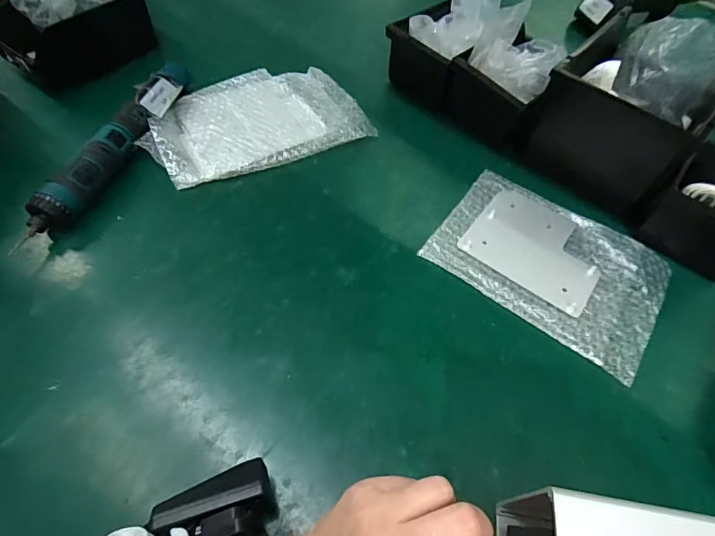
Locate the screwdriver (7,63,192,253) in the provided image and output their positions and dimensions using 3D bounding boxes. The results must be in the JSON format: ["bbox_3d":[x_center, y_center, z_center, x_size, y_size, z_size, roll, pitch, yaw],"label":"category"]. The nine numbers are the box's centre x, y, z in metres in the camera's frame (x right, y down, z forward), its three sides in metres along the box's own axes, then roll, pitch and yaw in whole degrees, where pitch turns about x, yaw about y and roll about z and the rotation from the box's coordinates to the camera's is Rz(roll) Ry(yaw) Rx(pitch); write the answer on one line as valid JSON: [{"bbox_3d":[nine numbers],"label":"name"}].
[{"bbox_3d":[-0.260,-0.131,0.470,0.035,0.044,0.271,20,58,10],"label":"screwdriver"}]

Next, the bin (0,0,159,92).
[{"bbox_3d":[-0.362,-0.308,0.551,0.124,0.076,0.167,32,61,16],"label":"bin"}]

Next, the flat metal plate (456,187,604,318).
[{"bbox_3d":[0.188,-0.023,0.454,0.132,0.006,0.111,34,61,17],"label":"flat metal plate"}]

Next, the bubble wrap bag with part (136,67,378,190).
[{"bbox_3d":[-0.129,-0.186,0.536,0.248,0.026,0.172,-24,62,-18],"label":"bubble wrap bag with part"}]

